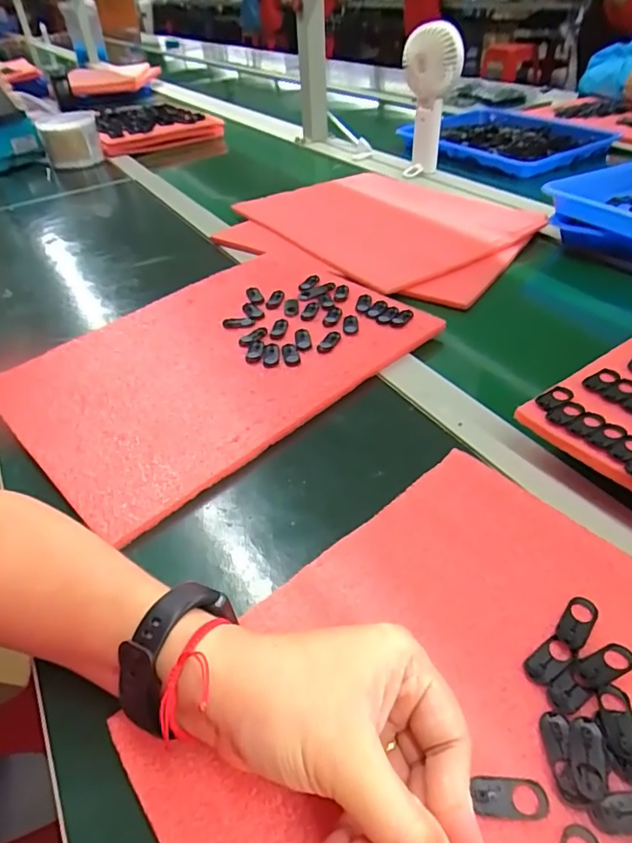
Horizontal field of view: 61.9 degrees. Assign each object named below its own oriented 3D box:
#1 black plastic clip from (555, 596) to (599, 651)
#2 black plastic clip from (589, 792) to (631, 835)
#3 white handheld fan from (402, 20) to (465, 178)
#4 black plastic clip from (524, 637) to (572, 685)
[{"bbox_3d":[0.133,0.101,0.267,0.013,0.004,0.031,29,52,33],"label":"black plastic clip"},{"bbox_3d":[0.124,0.154,0.208,0.030,0.004,0.013,-5,42,2],"label":"black plastic clip"},{"bbox_3d":[0.179,-0.490,0.823,0.080,0.208,0.055,-1,42,7],"label":"white handheld fan"},{"bbox_3d":[0.112,0.115,0.255,0.027,0.004,0.013,-30,46,-24],"label":"black plastic clip"}]

